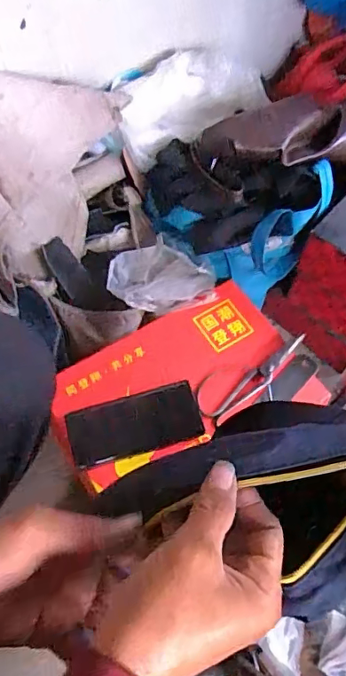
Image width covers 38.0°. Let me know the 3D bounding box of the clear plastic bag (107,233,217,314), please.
[{"bbox_3d":[-0.016,-0.081,0.663,0.137,0.037,0.094,-11,62,-7],"label":"clear plastic bag"}]

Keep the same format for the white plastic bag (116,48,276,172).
[{"bbox_3d":[0.017,-0.329,0.691,0.203,0.062,0.105,-25,65,-14],"label":"white plastic bag"}]

